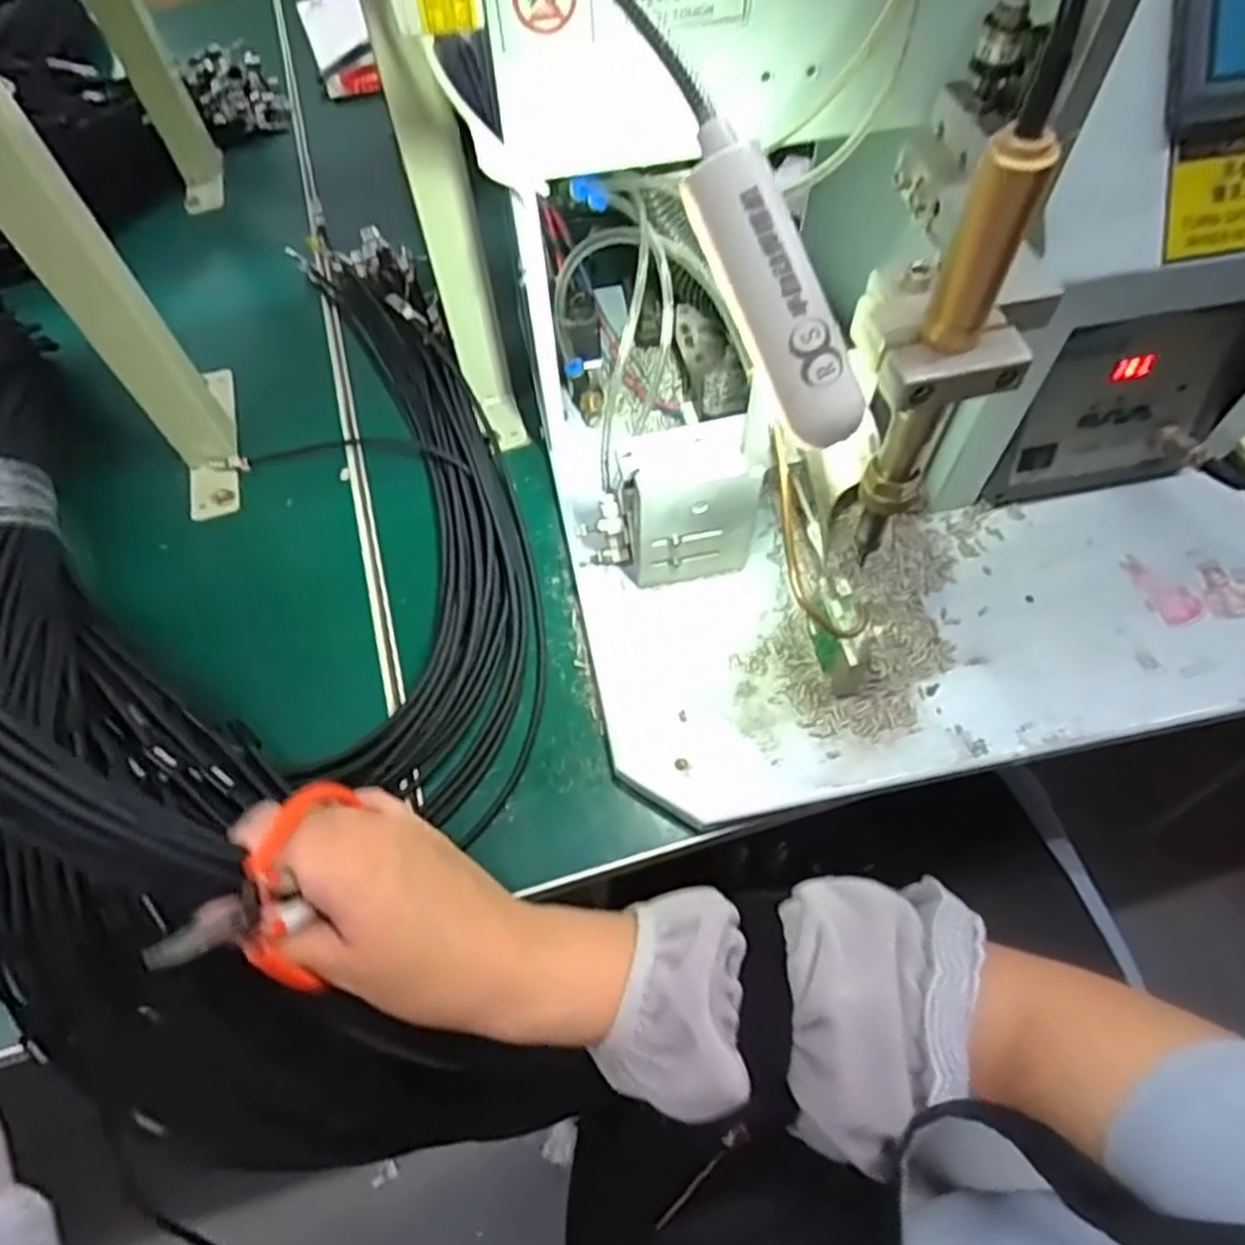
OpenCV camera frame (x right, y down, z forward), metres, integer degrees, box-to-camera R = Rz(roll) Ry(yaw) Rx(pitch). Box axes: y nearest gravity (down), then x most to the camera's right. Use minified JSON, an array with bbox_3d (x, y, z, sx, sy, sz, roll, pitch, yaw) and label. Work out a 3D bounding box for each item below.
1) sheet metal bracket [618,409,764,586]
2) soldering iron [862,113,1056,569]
[{"bbox_3d":[0.033,-0.057,0.398,0.064,0.105,0.026,-12,62,-4],"label":"sheet metal bracket"},{"bbox_3d":[0.097,-0.073,0.250,0.017,0.155,0.016,9,61,7],"label":"soldering iron"}]

